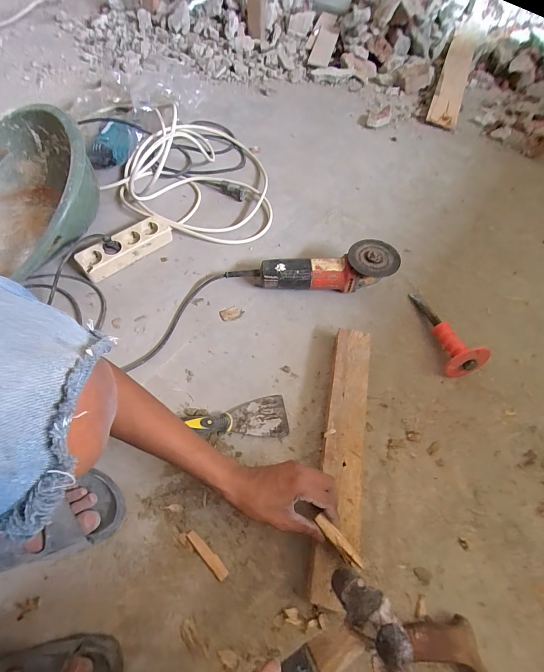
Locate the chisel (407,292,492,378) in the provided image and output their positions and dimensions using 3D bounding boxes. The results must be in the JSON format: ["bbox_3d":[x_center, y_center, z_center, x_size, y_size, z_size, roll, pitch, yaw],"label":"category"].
[{"bbox_3d":[0.331,-0.012,0.638,0.065,0.074,0.201,-6,44,-7],"label":"chisel"}]

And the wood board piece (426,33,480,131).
[{"bbox_3d":[0.688,-0.982,1.229,0.101,0.025,0.678,22,64,7],"label":"wood board piece"}]

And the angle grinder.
[{"bbox_3d":[0.111,-0.134,0.666,0.266,0.089,0.088,0,58,-3],"label":"angle grinder"}]

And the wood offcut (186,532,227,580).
[{"bbox_3d":[-0.088,0.296,0.441,0.073,0.004,0.015,41,65,20],"label":"wood offcut"}]

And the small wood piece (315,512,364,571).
[{"bbox_3d":[0.081,0.250,0.395,0.017,0.008,0.071,-36,64,-22],"label":"small wood piece"}]

